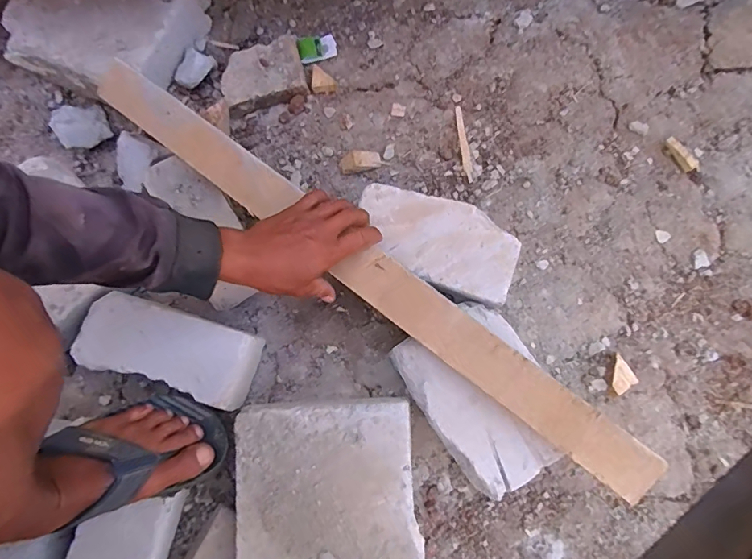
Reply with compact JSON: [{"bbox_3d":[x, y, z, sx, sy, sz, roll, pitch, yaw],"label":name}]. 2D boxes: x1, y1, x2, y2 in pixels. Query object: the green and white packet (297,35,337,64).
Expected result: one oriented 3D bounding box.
[{"bbox_3d":[-0.092,-0.360,0.734,0.058,0.006,0.046,-13,77,-2],"label":"green and white packet"}]

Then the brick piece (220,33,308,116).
[{"bbox_3d":[-0.167,-0.304,0.697,0.121,0.041,0.085,-14,78,-2],"label":"brick piece"}]

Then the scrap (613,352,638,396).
[{"bbox_3d":[0.303,0.121,0.592,0.033,0.019,0.039,-31,78,-6],"label":"scrap"}]

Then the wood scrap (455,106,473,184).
[{"bbox_3d":[0.127,-0.194,0.675,0.012,0.004,0.118,-6,77,0],"label":"wood scrap"}]

